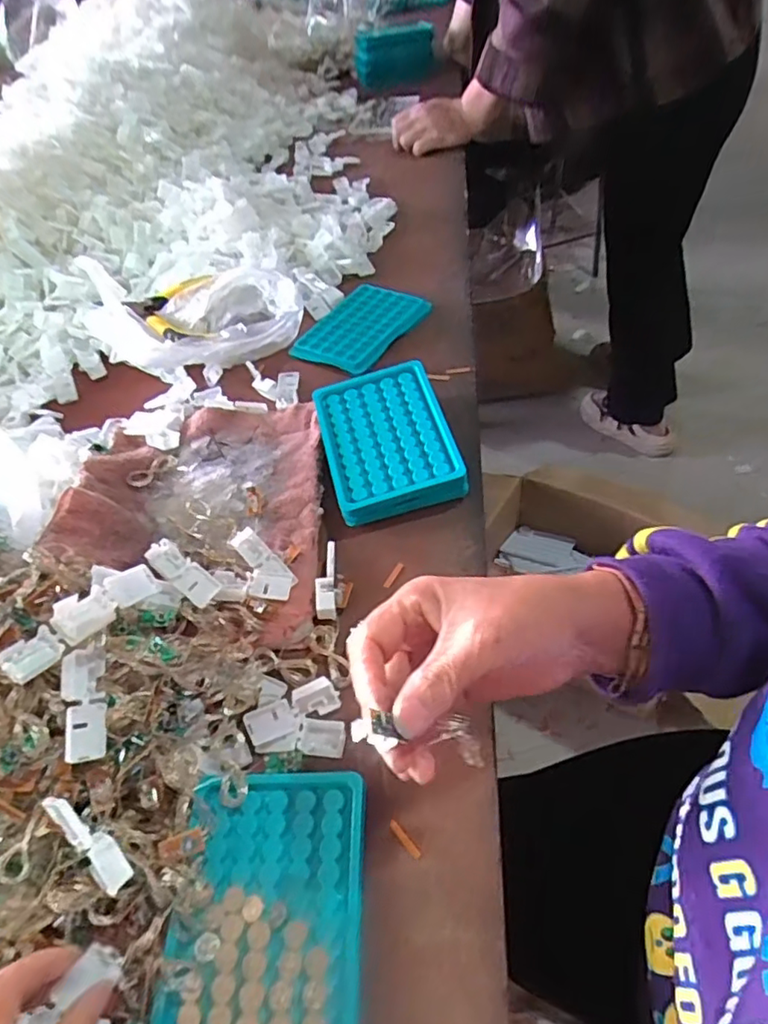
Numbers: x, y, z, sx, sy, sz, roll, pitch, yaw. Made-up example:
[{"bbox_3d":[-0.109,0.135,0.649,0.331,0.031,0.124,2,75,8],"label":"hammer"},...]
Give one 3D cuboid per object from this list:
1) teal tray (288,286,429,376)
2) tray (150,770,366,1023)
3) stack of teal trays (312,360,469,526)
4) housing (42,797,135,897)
[{"bbox_3d":[-0.026,-0.190,0.604,0.093,0.020,0.122,24,60,26],"label":"teal tray"},{"bbox_3d":[-0.058,0.197,0.292,0.093,0.010,0.131,0,53,3],"label":"tray"},{"bbox_3d":[0.000,-0.058,0.473,0.093,0.034,0.129,-13,53,-6],"label":"stack of teal trays"},{"bbox_3d":[-0.142,0.158,0.285,0.015,0.010,0.056,-40,104,-23],"label":"housing"}]

